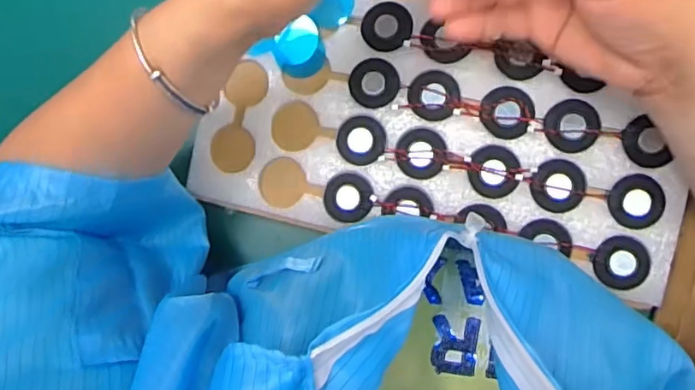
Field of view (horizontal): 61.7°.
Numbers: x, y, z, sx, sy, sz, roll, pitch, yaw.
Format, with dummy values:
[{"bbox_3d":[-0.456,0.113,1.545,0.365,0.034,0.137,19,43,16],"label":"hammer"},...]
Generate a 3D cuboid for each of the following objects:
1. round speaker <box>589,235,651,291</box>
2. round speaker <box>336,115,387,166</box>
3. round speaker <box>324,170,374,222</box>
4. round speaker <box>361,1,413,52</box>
[{"bbox_3d":[0.172,0.043,0.365,0.033,0.004,0.033,0,87,9],"label":"round speaker"},{"bbox_3d":[0.009,-0.037,0.397,0.033,0.006,0.032,0,87,9],"label":"round speaker"},{"bbox_3d":[0.000,0.002,0.397,0.034,0.004,0.033,0,87,9],"label":"round speaker"},{"bbox_3d":[0.026,-0.113,0.390,0.034,0.004,0.033,0,87,9],"label":"round speaker"}]

